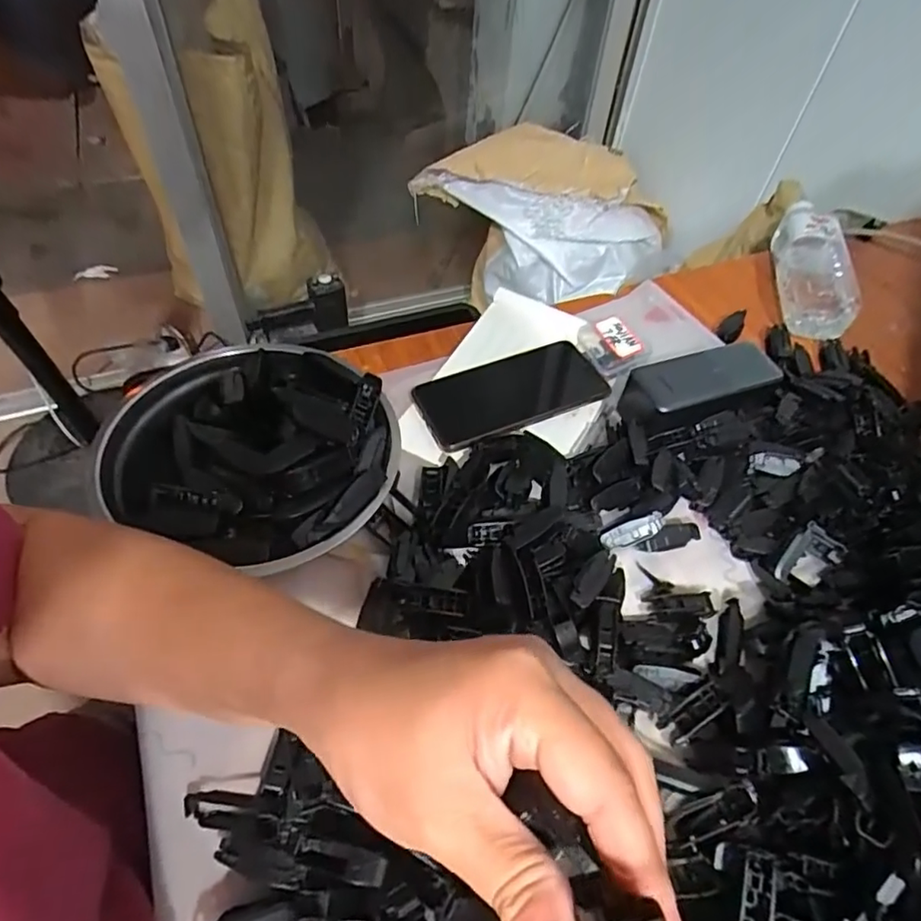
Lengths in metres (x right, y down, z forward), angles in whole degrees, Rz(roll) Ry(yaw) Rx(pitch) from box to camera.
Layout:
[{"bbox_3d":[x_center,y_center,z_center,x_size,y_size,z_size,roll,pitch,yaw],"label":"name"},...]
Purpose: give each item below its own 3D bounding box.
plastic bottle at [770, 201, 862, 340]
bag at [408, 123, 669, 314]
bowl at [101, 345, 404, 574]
[{"bbox_3d":[0.384,-0.212,0.626,0.069,0.061,0.180,11,53,5],"label":"plastic bottle"},{"bbox_3d":[0.161,-0.476,1.216,0.502,0.329,0.216,15,54,8],"label":"bag"},{"bbox_3d":[-0.145,-0.005,0.433,0.201,0.070,0.175,19,54,11],"label":"bowl"}]

